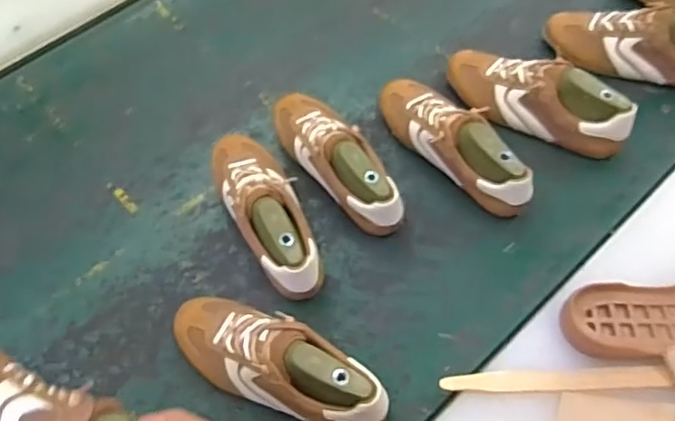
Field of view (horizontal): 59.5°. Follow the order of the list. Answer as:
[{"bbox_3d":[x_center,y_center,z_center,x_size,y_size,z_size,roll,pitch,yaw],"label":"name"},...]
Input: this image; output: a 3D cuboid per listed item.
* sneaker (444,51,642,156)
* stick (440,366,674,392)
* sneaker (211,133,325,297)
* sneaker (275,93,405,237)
[{"bbox_3d":[0.277,-0.161,0.831,0.261,0.094,0.075,28,64,18],"label":"sneaker"},{"bbox_3d":[0.261,0.170,0.598,0.302,0.009,0.022,-2,58,1],"label":"stick"},{"bbox_3d":[-0.091,-0.003,0.758,0.084,0.094,0.257,-25,58,-13],"label":"sneaker"},{"bbox_3d":[-0.001,-0.073,0.799,0.083,0.095,0.275,-28,61,-14],"label":"sneaker"}]

